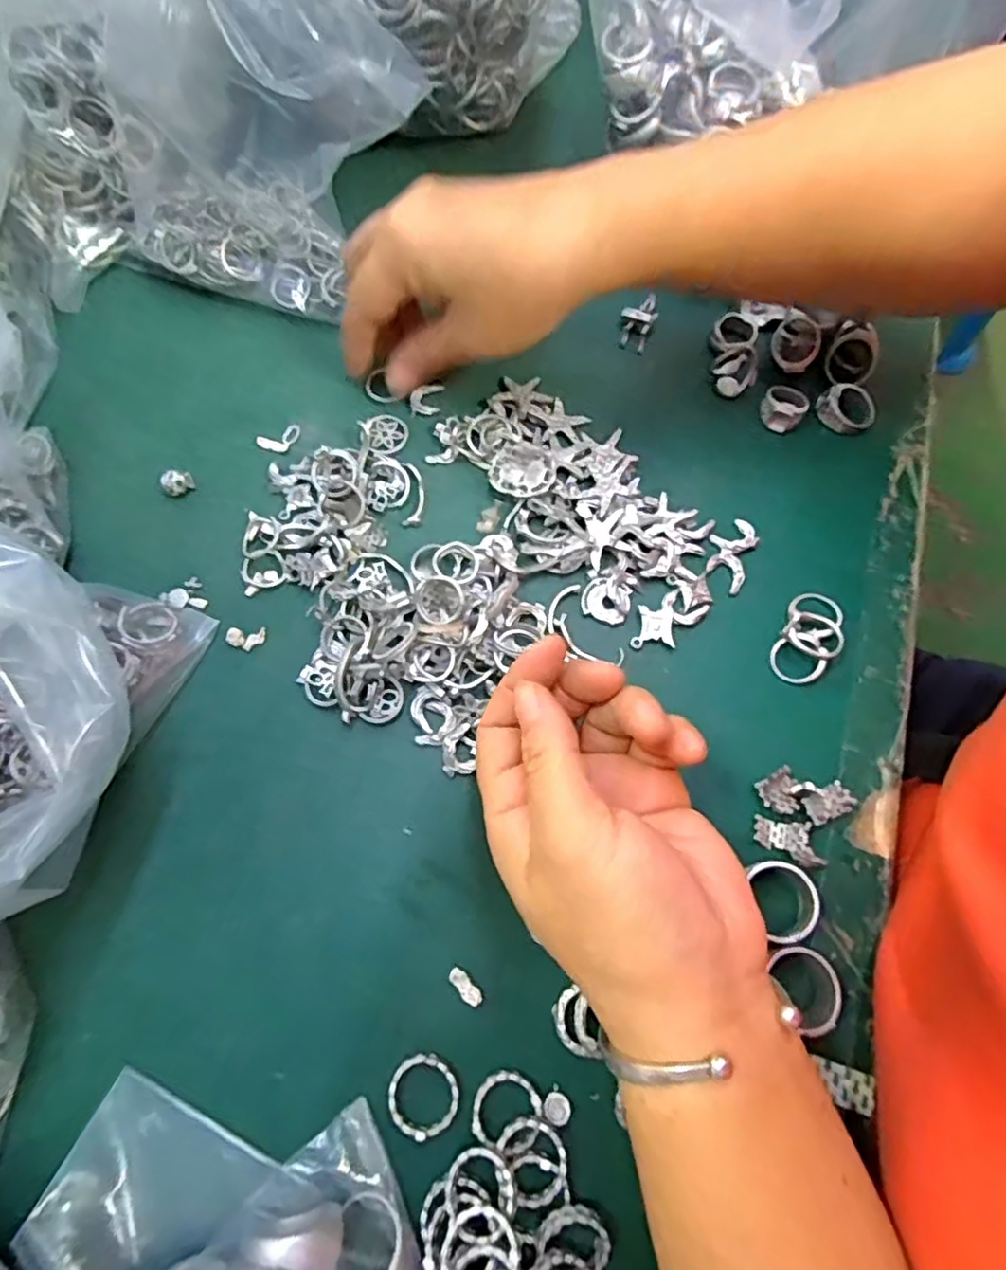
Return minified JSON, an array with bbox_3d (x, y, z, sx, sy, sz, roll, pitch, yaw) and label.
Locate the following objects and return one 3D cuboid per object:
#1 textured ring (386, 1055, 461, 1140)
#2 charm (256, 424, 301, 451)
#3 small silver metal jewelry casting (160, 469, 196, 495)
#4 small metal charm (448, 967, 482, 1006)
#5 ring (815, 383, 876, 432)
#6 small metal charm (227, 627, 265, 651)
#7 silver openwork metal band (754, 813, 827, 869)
[{"bbox_3d":[-0.027,0.157,0.225,0.024,0.006,0.022,0,70,-1],"label":"textured ring"},{"bbox_3d":[-0.107,-0.094,0.315,0.021,0.004,0.013,-24,72,-9],"label":"charm"},{"bbox_3d":[-0.149,-0.070,0.302,0.013,0.010,0.009,-34,74,-12],"label":"small silver metal jewelry casting"},{"bbox_3d":[-0.013,0.127,0.238,0.005,0.004,0.015,-40,76,-14],"label":"small metal charm"},{"bbox_3d":[0.169,-0.111,0.322,0.022,0.010,0.026,-31,73,-11],"label":"ring"},{"bbox_3d":[-0.110,0.001,0.281,0.016,0.004,0.010,-3,70,-2],"label":"small metal charm"},{"bbox_3d":[0.111,0.078,0.255,0.027,0.006,0.015,26,70,34],"label":"silver openwork metal band"}]

